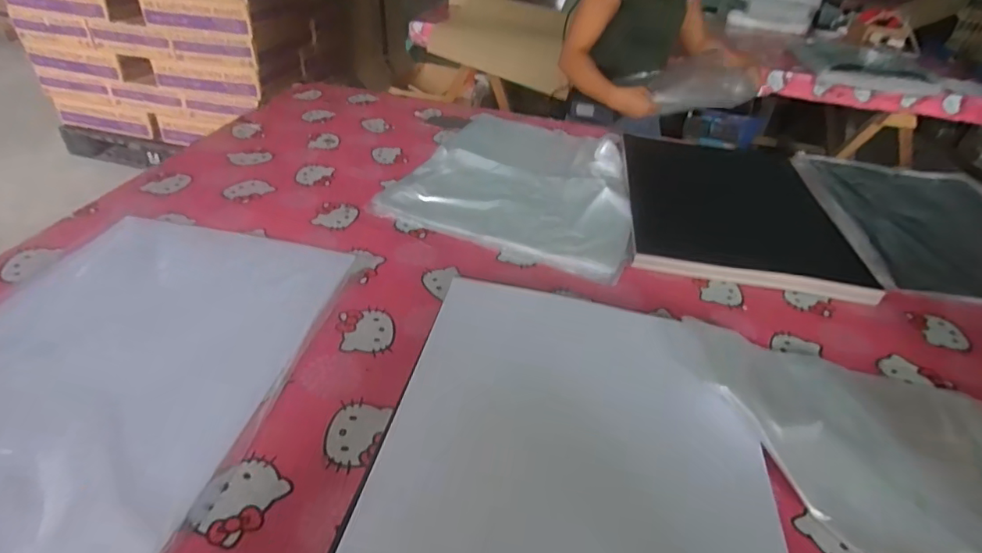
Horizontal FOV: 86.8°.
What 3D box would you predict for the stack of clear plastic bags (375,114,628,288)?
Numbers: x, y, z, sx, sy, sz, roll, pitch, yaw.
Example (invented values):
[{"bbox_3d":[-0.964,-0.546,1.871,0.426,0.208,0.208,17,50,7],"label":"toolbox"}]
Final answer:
[{"bbox_3d":[0.081,-0.199,1.033,0.435,0.025,0.504,17,39,14],"label":"stack of clear plastic bags"}]

